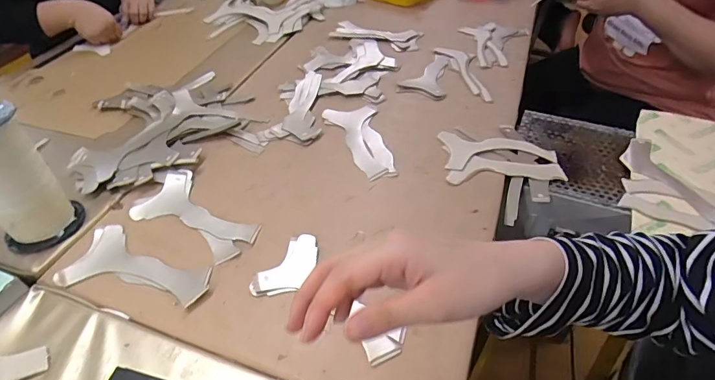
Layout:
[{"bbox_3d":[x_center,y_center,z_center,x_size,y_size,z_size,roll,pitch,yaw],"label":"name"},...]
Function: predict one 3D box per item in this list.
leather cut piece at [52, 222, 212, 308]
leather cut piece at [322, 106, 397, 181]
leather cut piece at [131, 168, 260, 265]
[{"bbox_3d":[-0.272,0.096,0.541,0.185,0.006,0.092,10,46,10],"label":"leather cut piece"},{"bbox_3d":[0.018,-0.089,0.709,0.084,0.012,0.199,-18,48,-18],"label":"leather cut piece"},{"bbox_3d":[-0.225,0.035,0.594,0.186,0.010,0.094,27,51,24],"label":"leather cut piece"}]

